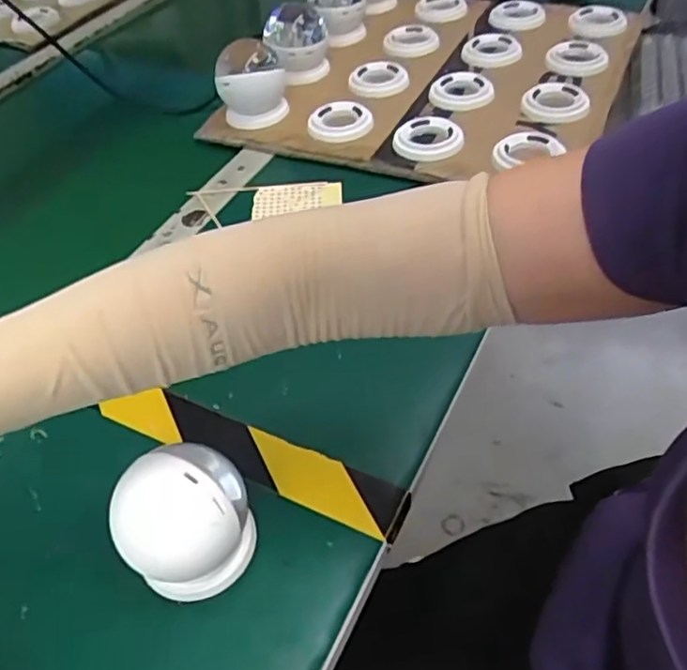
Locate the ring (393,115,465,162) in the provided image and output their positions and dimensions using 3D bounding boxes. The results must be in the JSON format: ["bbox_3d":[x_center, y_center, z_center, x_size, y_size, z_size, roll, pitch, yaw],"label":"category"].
[{"bbox_3d":[0.087,-0.206,0.684,0.069,0.021,0.071,-3,47,3],"label":"ring"}]

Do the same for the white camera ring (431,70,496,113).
[{"bbox_3d":[0.134,-0.279,0.748,0.075,0.012,0.075,-3,47,3],"label":"white camera ring"}]

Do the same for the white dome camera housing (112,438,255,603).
[{"bbox_3d":[-0.090,0.112,0.381,0.074,0.087,0.065,-27,50,-19],"label":"white dome camera housing"}]

